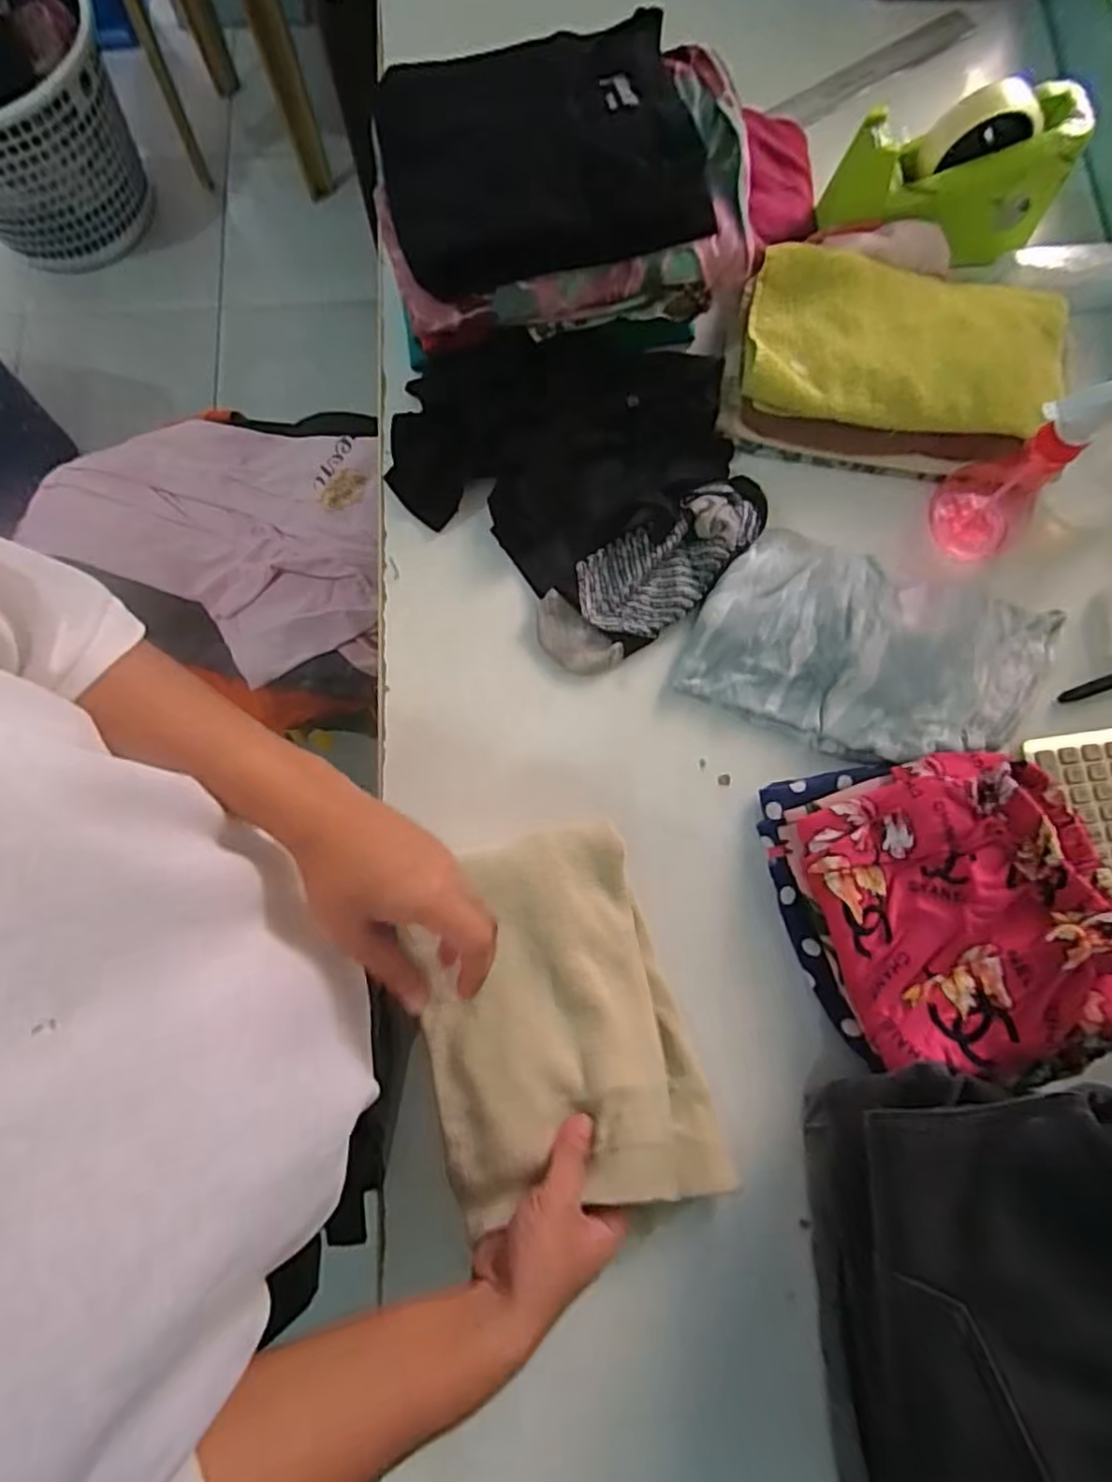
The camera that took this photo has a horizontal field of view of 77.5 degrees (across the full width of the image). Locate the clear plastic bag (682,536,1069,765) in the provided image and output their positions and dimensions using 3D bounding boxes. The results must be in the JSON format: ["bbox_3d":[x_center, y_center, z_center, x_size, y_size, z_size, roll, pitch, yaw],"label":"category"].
[{"bbox_3d":[0.248,-0.070,0.542,0.268,0.029,0.159,21,78,4],"label":"clear plastic bag"}]

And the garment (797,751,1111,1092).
[{"bbox_3d":[0.267,0.116,0.455,0.153,0.093,0.205,-11,78,-3],"label":"garment"}]

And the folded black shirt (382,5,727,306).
[{"bbox_3d":[-0.016,-0.438,0.523,0.223,0.065,0.163,-9,78,-3],"label":"folded black shirt"}]

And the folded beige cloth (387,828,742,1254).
[{"bbox_3d":[0.003,0.190,0.443,0.160,0.089,0.235,-19,78,-5],"label":"folded beige cloth"}]

